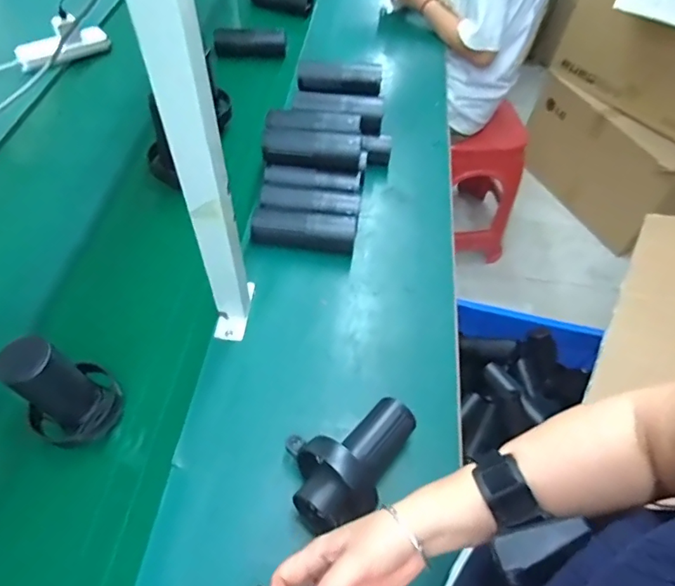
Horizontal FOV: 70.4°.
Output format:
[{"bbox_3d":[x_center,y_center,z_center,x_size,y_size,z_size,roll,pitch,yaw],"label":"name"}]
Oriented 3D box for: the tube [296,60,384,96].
[{"bbox_3d":[0.004,-0.415,0.916,0.158,0.037,0.051,2,55,-4],"label":"tube"}]

